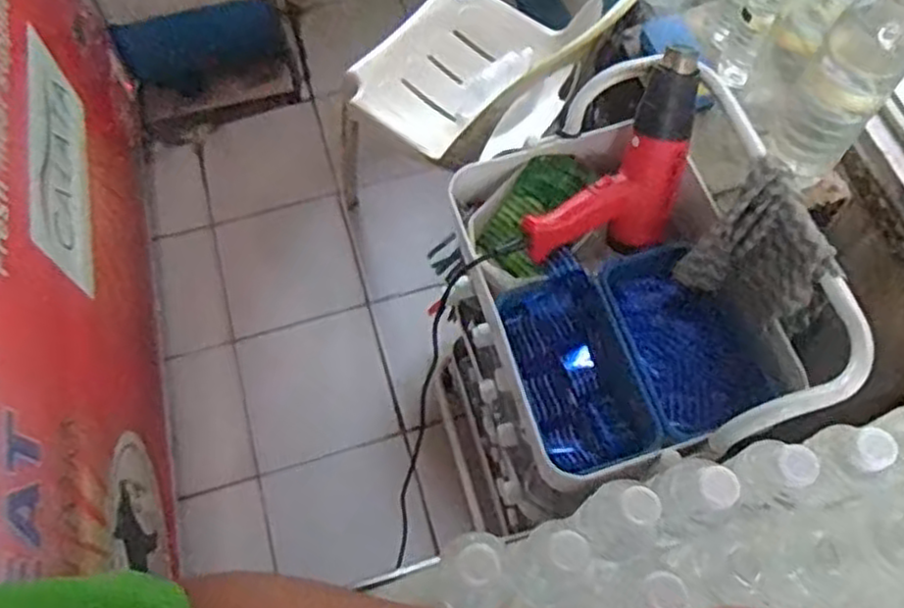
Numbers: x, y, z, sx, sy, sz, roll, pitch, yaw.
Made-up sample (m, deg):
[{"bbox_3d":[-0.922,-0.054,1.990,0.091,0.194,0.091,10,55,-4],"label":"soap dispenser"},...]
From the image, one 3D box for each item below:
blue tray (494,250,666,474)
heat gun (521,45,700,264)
[{"bbox_3d":[0.137,0.066,0.827,0.123,0.070,0.224,-17,66,-8],"label":"blue tray"},{"bbox_3d":[0.205,-0.143,0.815,0.127,0.096,0.273,39,102,16],"label":"heat gun"}]

